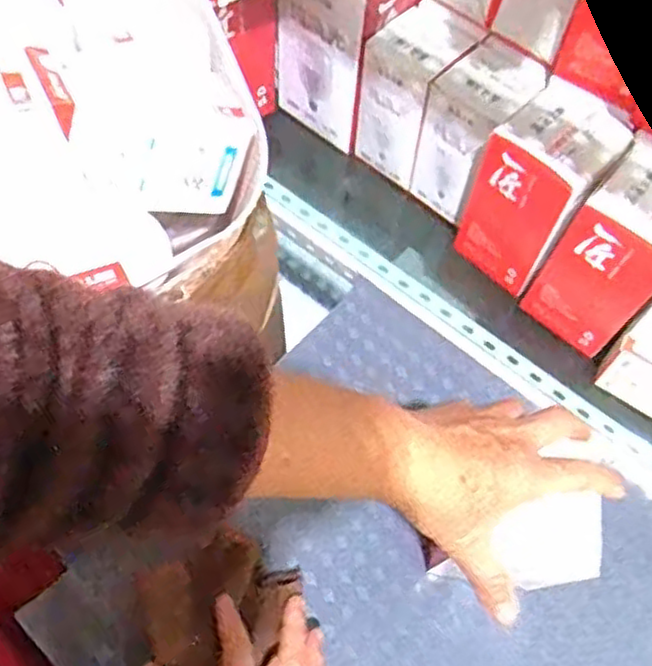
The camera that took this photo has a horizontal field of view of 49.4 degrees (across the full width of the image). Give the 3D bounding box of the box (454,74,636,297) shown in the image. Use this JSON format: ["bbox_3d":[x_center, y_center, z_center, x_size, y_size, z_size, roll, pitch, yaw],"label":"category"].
[{"bbox_3d":[0.183,-0.122,0.615,0.085,0.146,0.097,37,65,15],"label":"box"}]

